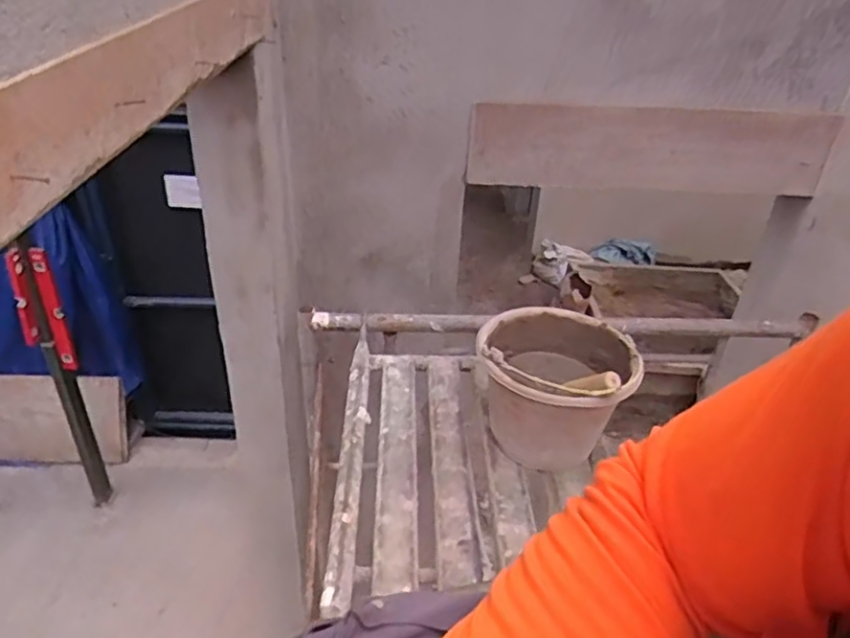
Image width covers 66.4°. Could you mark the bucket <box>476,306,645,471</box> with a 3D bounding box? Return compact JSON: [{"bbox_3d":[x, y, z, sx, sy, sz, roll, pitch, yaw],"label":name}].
[{"bbox_3d":[0.220,0.120,1.143,0.253,0.231,0.252,2,33,-1],"label":"bucket"}]

